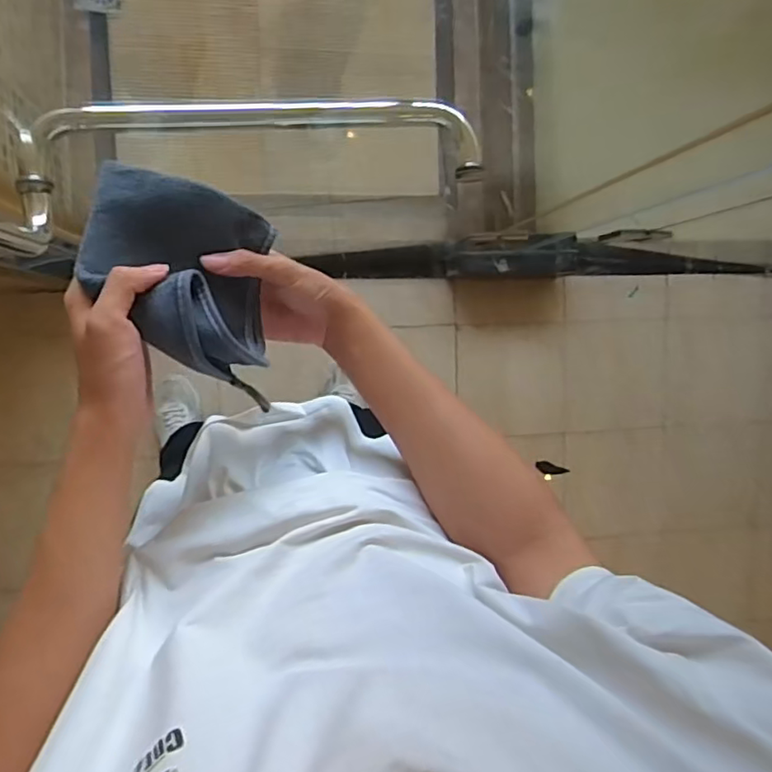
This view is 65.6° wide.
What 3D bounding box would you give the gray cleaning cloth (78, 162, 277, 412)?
[{"bbox_3d":[-0.136,-0.067,0.410,0.116,0.076,0.136,8,92,-9],"label":"gray cleaning cloth"}]

